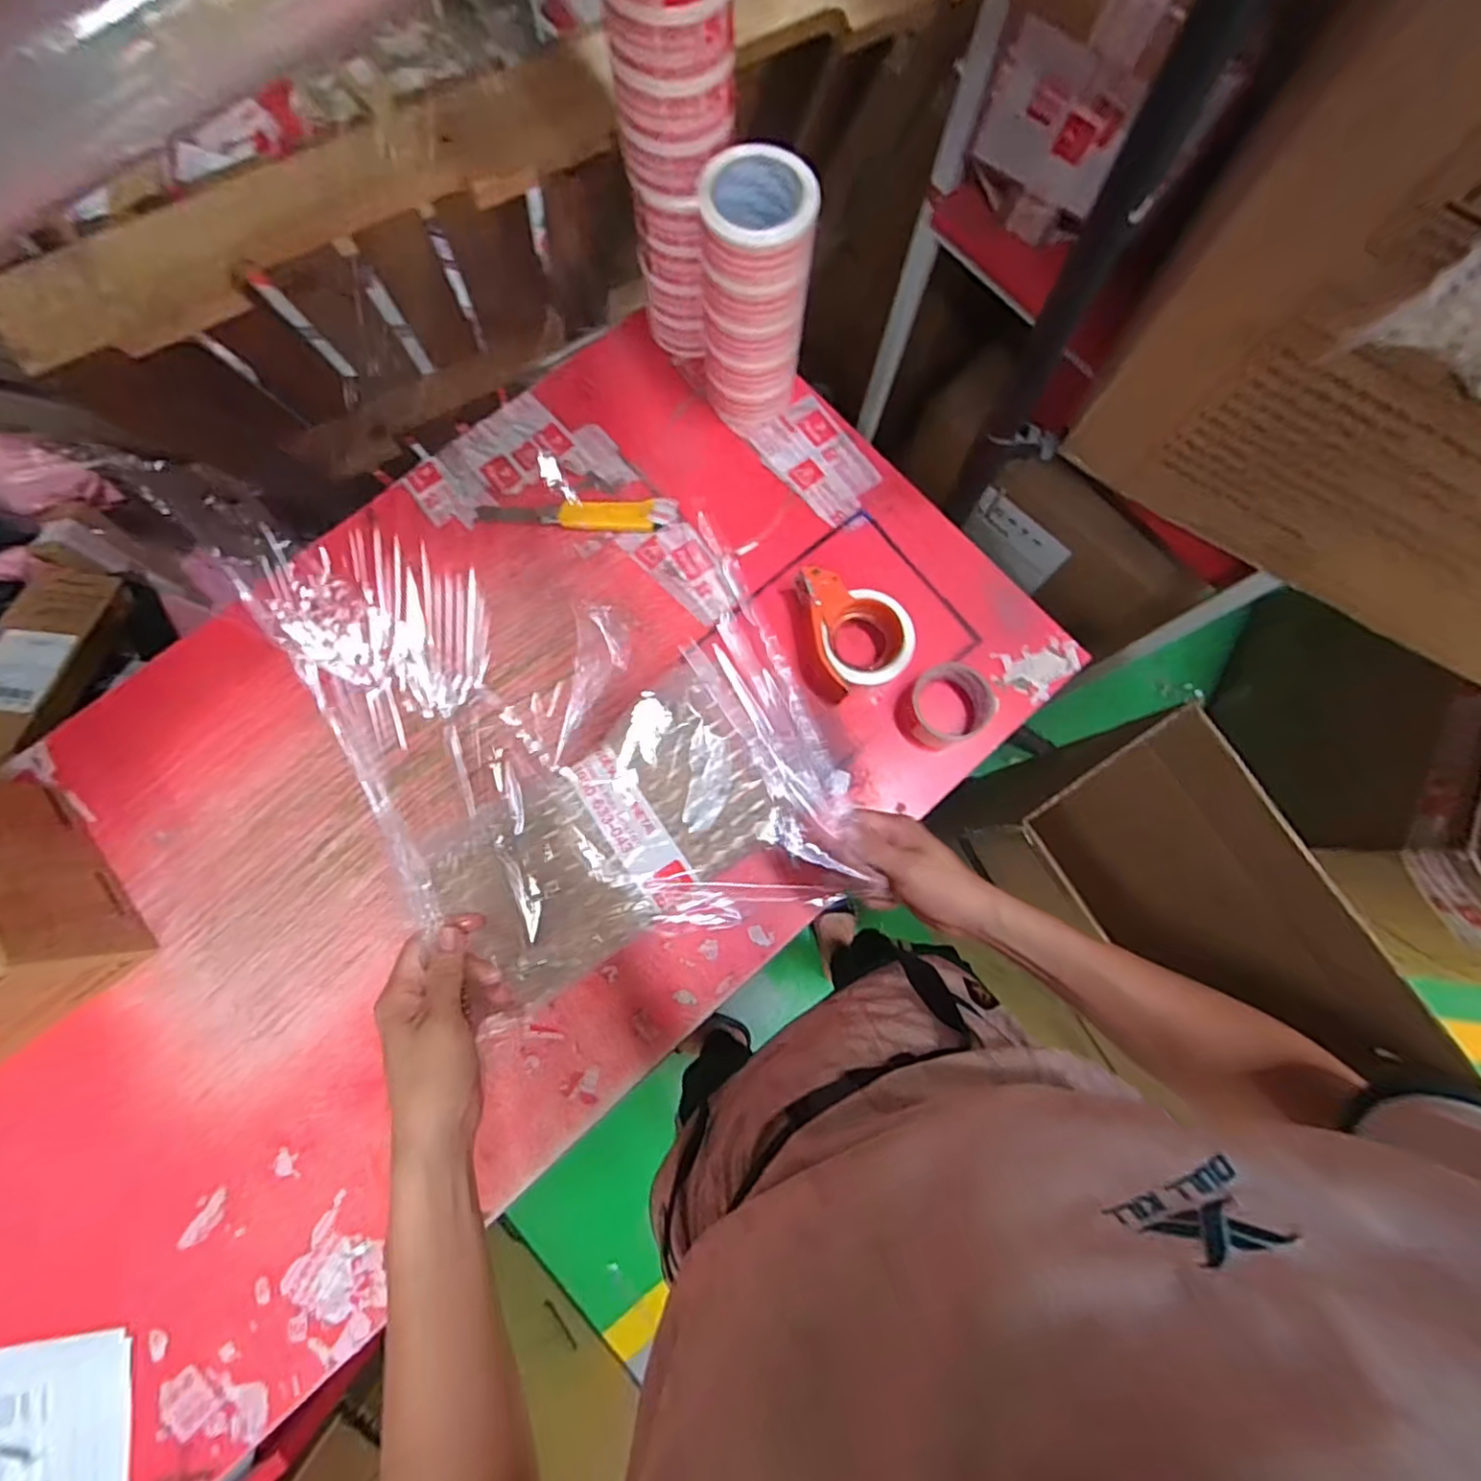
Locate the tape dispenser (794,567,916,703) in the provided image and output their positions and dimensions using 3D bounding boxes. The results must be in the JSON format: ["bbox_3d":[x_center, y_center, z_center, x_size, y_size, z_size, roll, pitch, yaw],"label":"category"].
[{"bbox_3d":[0.125,-0.123,0.710,0.106,0.058,0.138,-14,79,-4],"label":"tape dispenser"}]

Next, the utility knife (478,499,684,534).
[{"bbox_3d":[-0.191,-0.263,0.757,0.235,0.027,0.037,-1,79,-1],"label":"utility knife"}]

